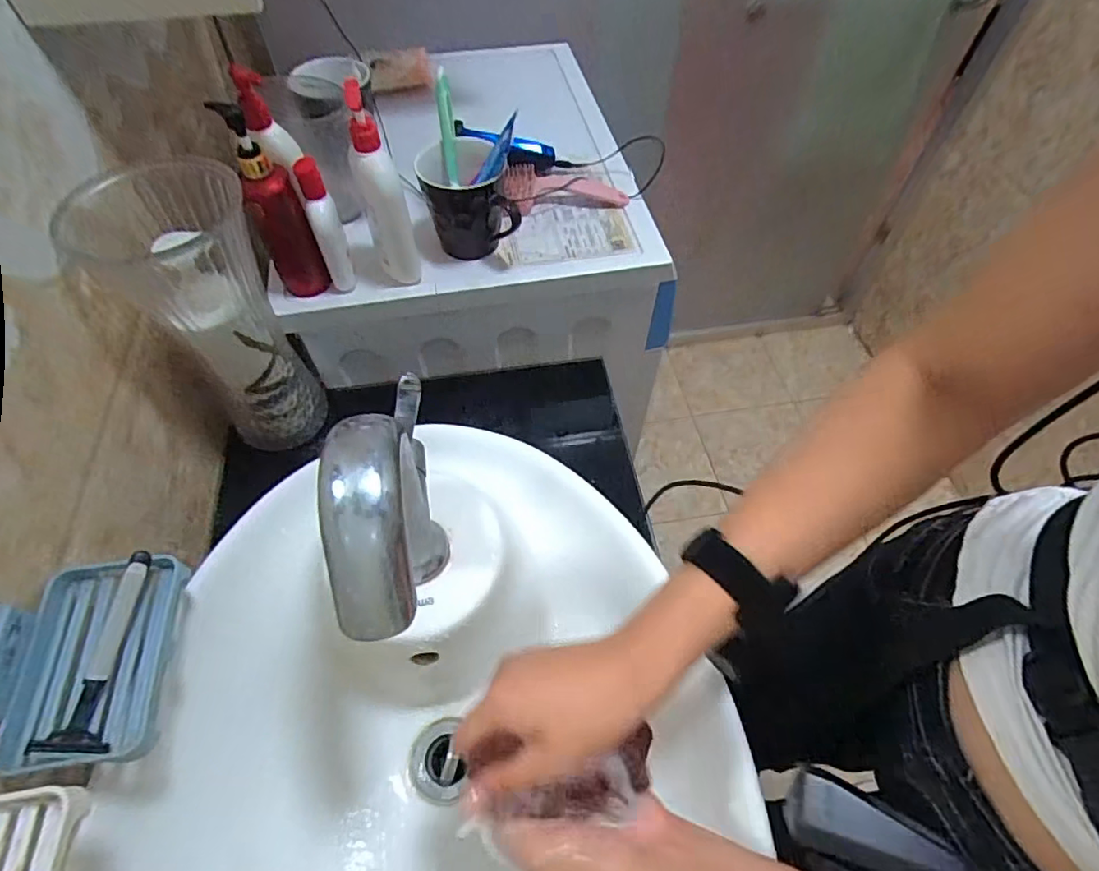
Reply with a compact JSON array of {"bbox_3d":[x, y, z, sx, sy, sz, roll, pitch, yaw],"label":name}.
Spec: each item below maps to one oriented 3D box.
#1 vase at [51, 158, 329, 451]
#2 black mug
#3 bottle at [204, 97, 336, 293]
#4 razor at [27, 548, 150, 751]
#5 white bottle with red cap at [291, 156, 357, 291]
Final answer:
[{"bbox_3d":[-0.330,-0.108,0.580,0.136,0.274,0.132,-23,59,-15],"label":"vase"},{"bbox_3d":[-0.096,-0.260,0.659,0.093,0.108,0.112,-20,58,-14],"label":"black mug"},{"bbox_3d":[-0.277,-0.229,0.579,0.050,0.189,0.044,-22,59,-15],"label":"bottle"},{"bbox_3d":[-0.286,0.136,0.369,0.034,0.021,0.120,18,54,-28],"label":"razor"},{"bbox_3d":[-0.234,-0.217,0.605,0.029,0.141,0.036,-18,58,-13],"label":"white bottle with red cap"}]

